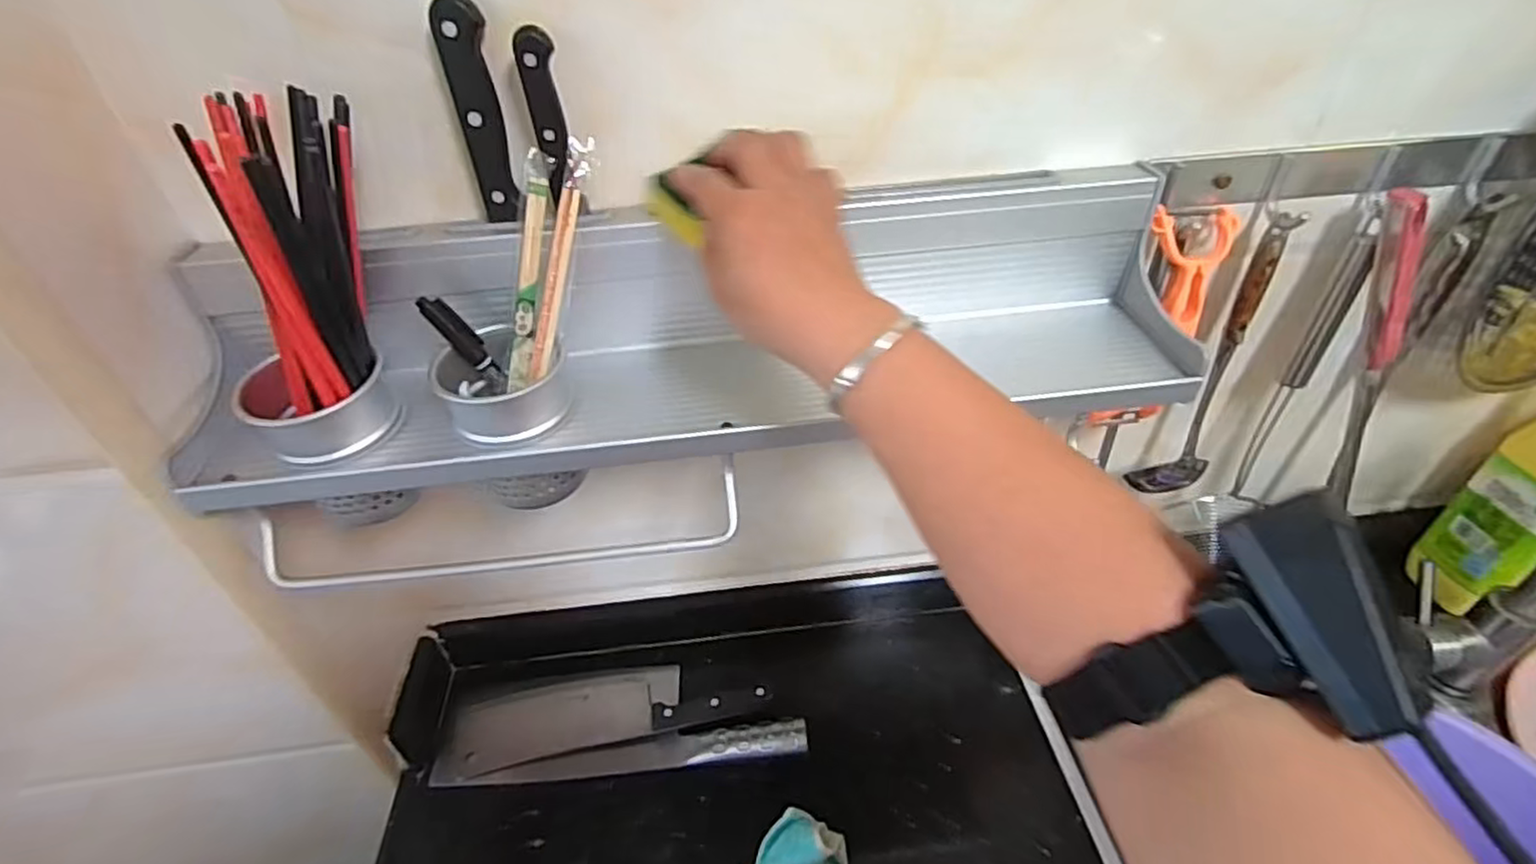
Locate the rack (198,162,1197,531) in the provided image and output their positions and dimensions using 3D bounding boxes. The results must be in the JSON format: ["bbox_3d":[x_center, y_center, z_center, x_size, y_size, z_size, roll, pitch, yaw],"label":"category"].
[{"bbox_3d":[-0.037,-0.053,0.418,0.576,0.136,0.134,-7,40,-6],"label":"rack"}]

